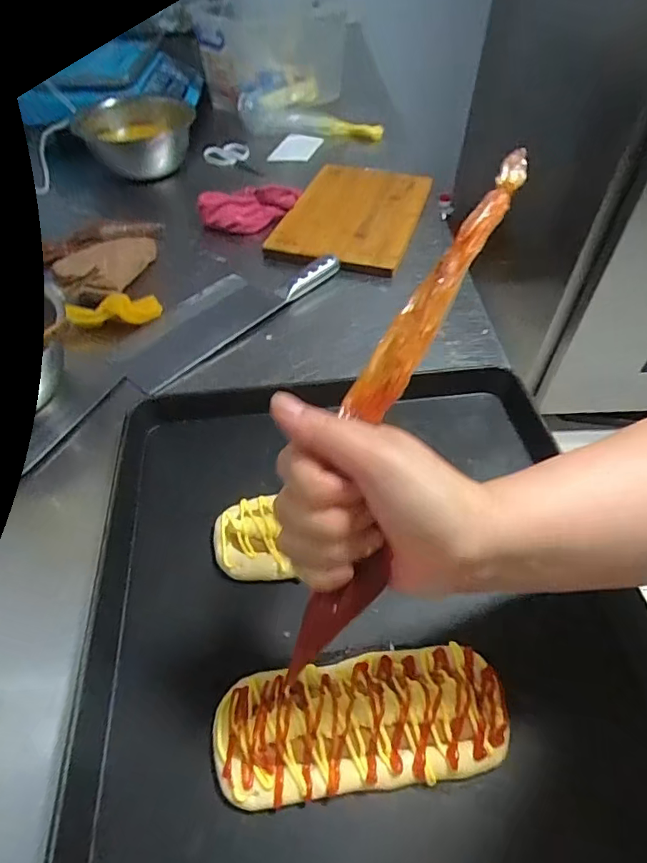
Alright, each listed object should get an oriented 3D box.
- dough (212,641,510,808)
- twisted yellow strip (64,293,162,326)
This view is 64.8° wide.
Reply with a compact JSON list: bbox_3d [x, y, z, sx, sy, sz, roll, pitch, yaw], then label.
[{"bbox_3d":[0.026,0.186,0.333,0.187,0.023,0.075,-4,49,-5],"label":"dough"},{"bbox_3d":[-0.248,-0.142,0.608,0.104,0.029,0.034,-14,51,-13],"label":"twisted yellow strip"}]

